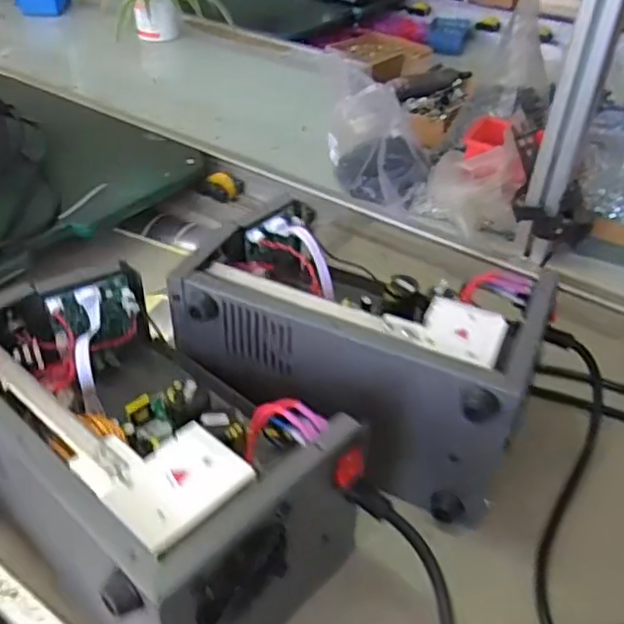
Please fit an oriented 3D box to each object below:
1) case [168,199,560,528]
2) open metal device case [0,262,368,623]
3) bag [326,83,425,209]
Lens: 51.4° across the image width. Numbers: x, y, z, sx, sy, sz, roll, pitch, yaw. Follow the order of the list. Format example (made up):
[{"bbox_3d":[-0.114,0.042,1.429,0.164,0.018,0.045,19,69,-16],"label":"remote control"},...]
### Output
[{"bbox_3d":[0.041,0.031,0.555,0.272,0.142,0.159,16,41,17],"label":"case"},{"bbox_3d":[-0.122,0.097,0.462,0.277,0.140,0.164,32,48,31],"label":"open metal device case"},{"bbox_3d":[0.090,-0.213,0.862,0.135,0.187,0.110,3,39,1],"label":"bag"}]

